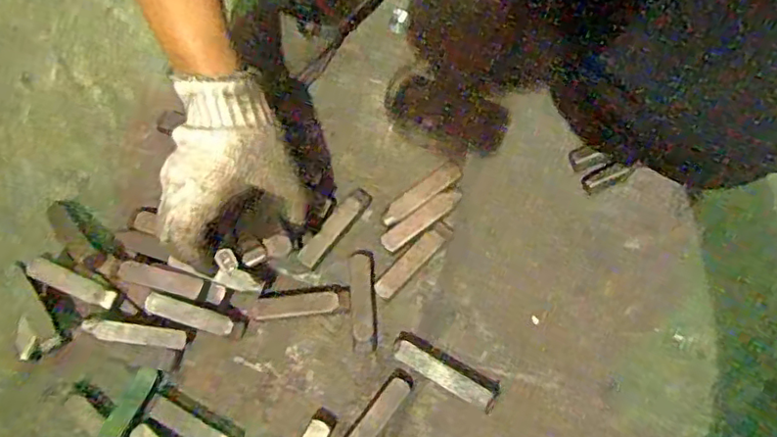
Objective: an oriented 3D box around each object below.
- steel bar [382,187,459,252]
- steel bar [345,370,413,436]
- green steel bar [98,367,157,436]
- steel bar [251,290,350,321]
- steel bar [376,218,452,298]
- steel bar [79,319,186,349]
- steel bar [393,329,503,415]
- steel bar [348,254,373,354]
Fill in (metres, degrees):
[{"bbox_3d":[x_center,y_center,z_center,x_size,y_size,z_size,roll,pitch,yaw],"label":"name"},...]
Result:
[{"bbox_3d":[0.031,0.001,0.527,0.082,0.020,0.020,-34,75,-8],"label":"steel bar"},{"bbox_3d":[-0.012,0.167,0.479,0.020,0.021,0.090,37,77,12],"label":"steel bar"},{"bbox_3d":[-0.221,0.159,0.480,0.018,0.005,0.073,21,62,8],"label":"green steel bar"},{"bbox_3d":[-0.076,0.078,0.512,0.083,0.019,0.020,-7,73,0],"label":"steel bar"},{"bbox_3d":[0.023,0.036,0.513,0.017,0.014,0.088,43,79,13],"label":"steel bar"},{"bbox_3d":[-0.216,0.098,0.489,0.080,0.008,0.017,14,72,-20],"label":"steel bar"},{"bbox_3d":[0.047,0.128,0.483,0.093,0.024,0.025,28,76,10],"label":"steel bar"},{"bbox_3d":[-0.024,0.075,0.510,0.020,0.017,0.085,-2,73,1],"label":"steel bar"}]

